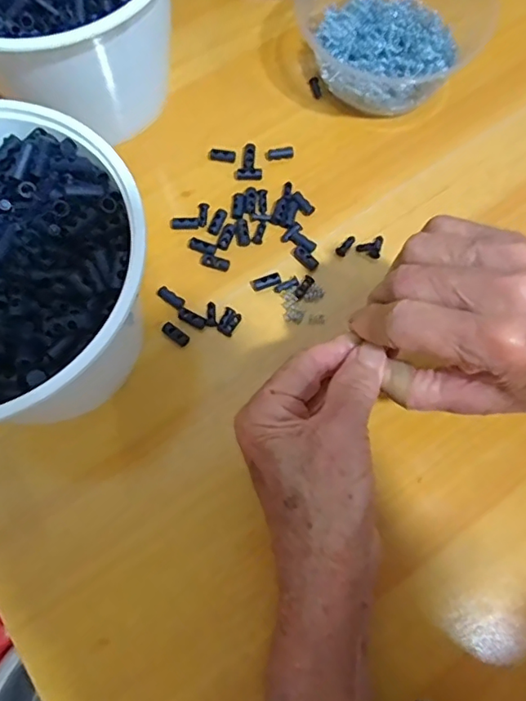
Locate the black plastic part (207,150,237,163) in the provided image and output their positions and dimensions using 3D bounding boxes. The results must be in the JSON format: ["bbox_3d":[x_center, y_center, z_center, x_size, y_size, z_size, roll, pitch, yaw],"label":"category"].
[{"bbox_3d":[-0.030,-0.143,0.399,0.021,0.004,0.009,10,72,4],"label":"black plastic part"}]

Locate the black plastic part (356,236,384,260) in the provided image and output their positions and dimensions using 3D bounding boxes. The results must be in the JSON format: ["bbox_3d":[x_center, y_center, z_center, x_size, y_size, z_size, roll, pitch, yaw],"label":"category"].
[{"bbox_3d":[0.075,-0.073,0.374,0.017,0.004,0.017,26,73,9],"label":"black plastic part"}]

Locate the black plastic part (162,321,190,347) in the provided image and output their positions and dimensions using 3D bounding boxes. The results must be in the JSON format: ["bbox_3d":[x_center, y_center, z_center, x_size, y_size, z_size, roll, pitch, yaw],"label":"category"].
[{"bbox_3d":[-0.057,-0.011,0.354,0.020,0.004,0.009,36,75,12],"label":"black plastic part"}]

